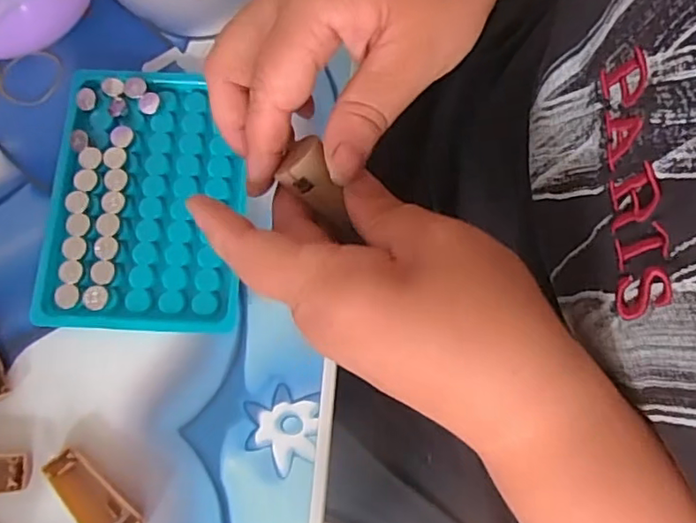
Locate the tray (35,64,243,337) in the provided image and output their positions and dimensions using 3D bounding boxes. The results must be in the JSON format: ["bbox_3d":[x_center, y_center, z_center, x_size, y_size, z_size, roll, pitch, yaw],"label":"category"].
[{"bbox_3d":[-0.098,-0.032,0.280,0.091,0.010,0.131,1,77,0],"label":"tray"}]

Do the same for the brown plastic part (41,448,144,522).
[{"bbox_3d":[-0.111,0.102,0.248,0.048,0.009,0.020,44,80,9],"label":"brown plastic part"}]

